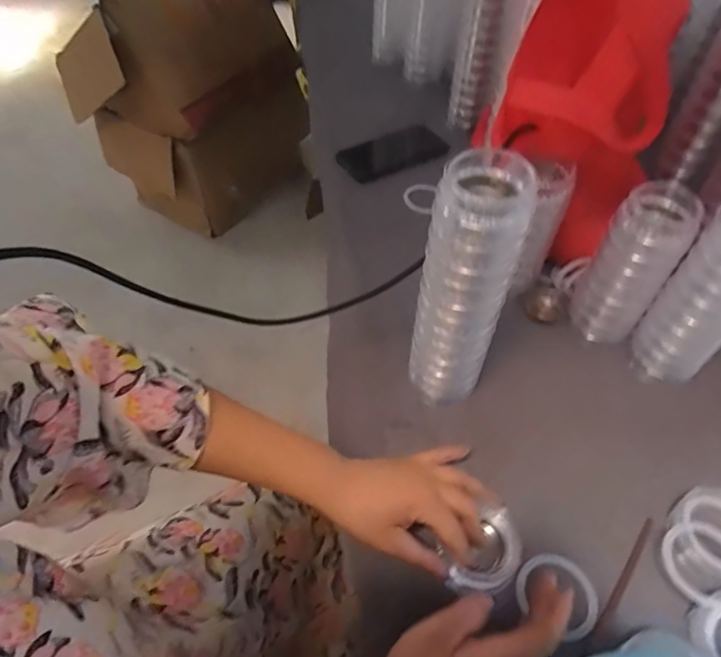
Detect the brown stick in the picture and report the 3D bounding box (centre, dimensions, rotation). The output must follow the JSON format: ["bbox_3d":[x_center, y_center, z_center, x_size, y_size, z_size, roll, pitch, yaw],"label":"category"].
[{"bbox_3d":[0.211,0.192,0.389,0.007,0.005,0.103,34,60,23],"label":"brown stick"}]

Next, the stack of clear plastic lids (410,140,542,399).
[{"bbox_3d":[0.082,-0.026,0.409,0.066,0.229,0.067,5,53,4],"label":"stack of clear plastic lids"}]

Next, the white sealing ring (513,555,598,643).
[{"bbox_3d":[0.150,0.201,0.376,0.057,0.011,0.052,0,53,0],"label":"white sealing ring"}]

